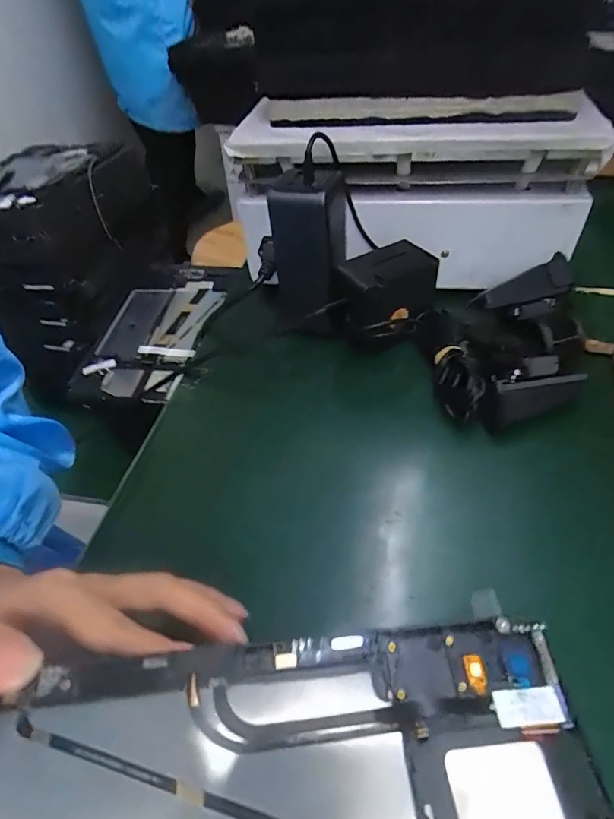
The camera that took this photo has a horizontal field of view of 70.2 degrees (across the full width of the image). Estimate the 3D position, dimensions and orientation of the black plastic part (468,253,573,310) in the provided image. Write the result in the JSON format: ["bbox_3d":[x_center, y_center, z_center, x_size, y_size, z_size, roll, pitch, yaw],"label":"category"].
[{"bbox_3d":[0.185,-0.108,0.380,0.082,0.023,0.034,-19,53,10],"label":"black plastic part"}]

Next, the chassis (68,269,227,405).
[{"bbox_3d":[-0.188,-0.096,0.544,0.133,0.018,0.223,5,54,13],"label":"chassis"}]

